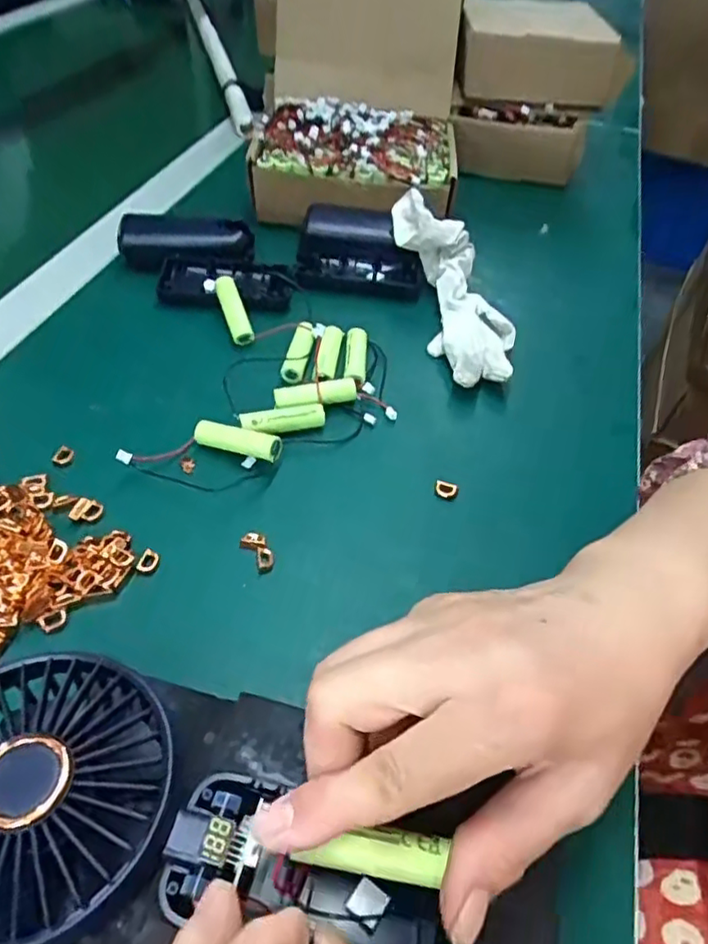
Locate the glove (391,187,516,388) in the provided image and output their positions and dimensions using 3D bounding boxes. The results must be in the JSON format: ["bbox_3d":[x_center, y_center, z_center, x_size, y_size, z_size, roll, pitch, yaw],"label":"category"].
[{"bbox_3d":[0.069,-0.132,0.446,0.056,0.029,0.177,-9,62,-12],"label":"glove"}]

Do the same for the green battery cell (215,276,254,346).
[{"bbox_3d":[-0.082,-0.110,0.441,0.013,0.012,0.054,-18,71,-19],"label":"green battery cell"}]

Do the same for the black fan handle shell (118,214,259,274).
[{"bbox_3d":[-0.126,-0.174,0.484,0.096,0.019,0.046,1,50,-3],"label":"black fan handle shell"}]

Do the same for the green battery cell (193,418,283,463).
[{"bbox_3d":[-0.067,-0.019,0.369,0.053,0.016,0.014,18,51,11],"label":"green battery cell"}]

